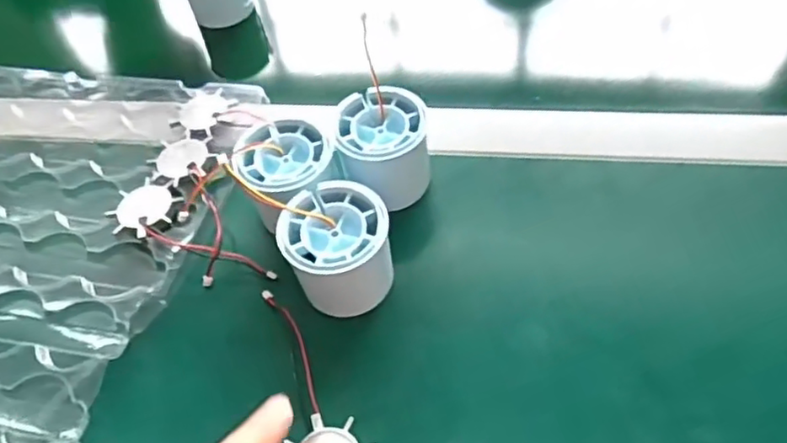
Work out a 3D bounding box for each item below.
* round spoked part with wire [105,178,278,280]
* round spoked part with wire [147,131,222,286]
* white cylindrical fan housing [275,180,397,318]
[{"bbox_3d":[-0.116,0.002,0.369,0.110,0.012,0.038,12,56,16],"label":"round spoked part with wire"},{"bbox_3d":[-0.119,-0.013,0.381,0.039,0.015,0.107,-25,55,-11],"label":"round spoked part with wire"},{"bbox_3d":[-0.029,0.016,0.331,0.053,0.053,0.054,-3,53,5],"label":"white cylindrical fan housing"}]

